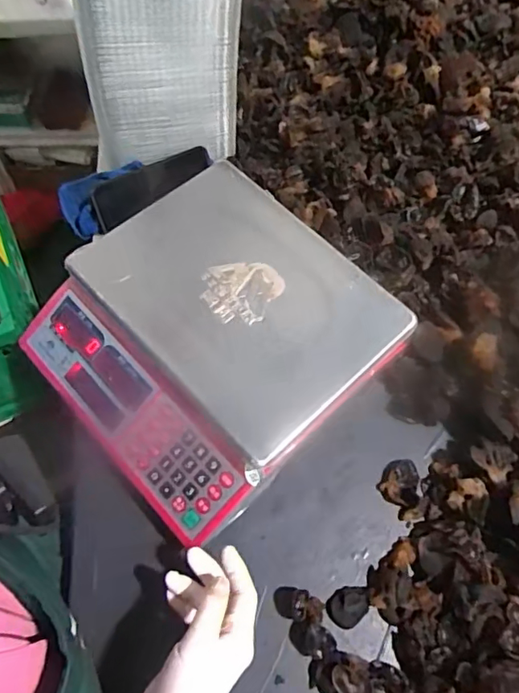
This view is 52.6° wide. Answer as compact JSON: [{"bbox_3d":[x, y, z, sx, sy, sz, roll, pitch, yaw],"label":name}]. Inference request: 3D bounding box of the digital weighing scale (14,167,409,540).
[{"bbox_3d":[-0.053,-0.006,0.555,0.298,0.107,0.293,-39,72,-19],"label":"digital weighing scale"}]

